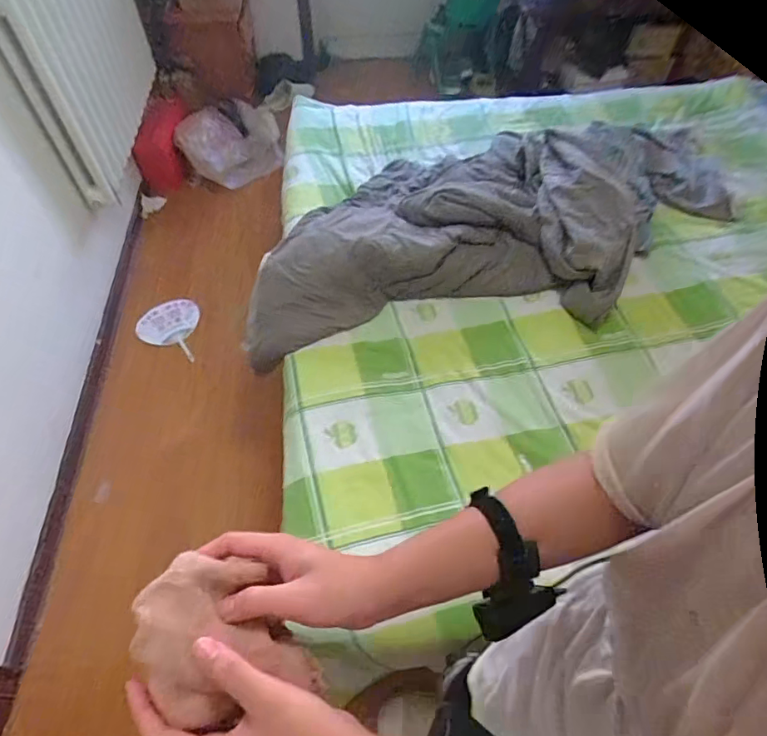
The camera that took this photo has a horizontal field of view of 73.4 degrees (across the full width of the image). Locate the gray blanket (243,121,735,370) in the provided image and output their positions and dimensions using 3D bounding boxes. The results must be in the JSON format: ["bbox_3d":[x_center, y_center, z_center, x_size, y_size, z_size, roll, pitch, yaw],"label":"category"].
[{"bbox_3d":[0.333,-0.459,1.490,1.461,0.205,0.729,-11,56,-8],"label":"gray blanket"}]

